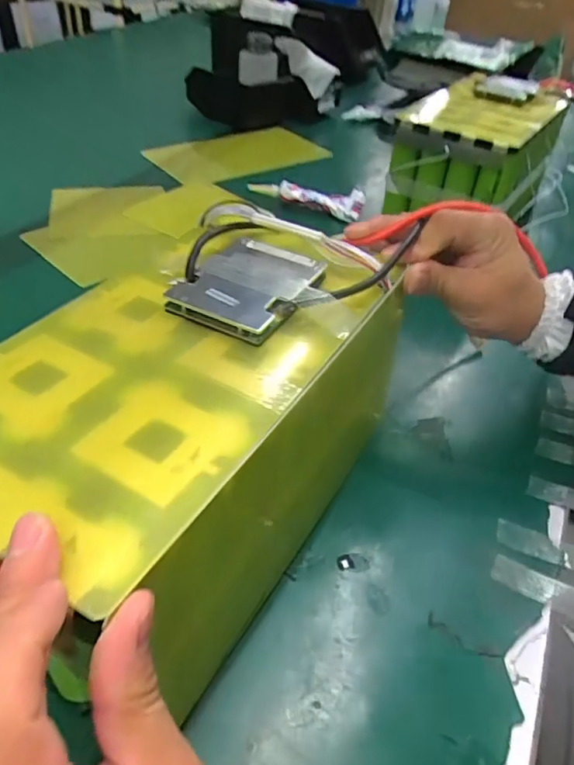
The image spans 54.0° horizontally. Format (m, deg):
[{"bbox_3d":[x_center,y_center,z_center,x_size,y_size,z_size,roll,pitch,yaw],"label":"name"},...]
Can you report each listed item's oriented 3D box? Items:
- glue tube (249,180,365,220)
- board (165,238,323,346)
[{"bbox_3d":[0.026,-0.249,0.763,0.154,0.033,0.039,8,41,1],"label":"glue tube"},{"bbox_3d":[-0.020,-0.054,0.320,0.061,0.017,0.081,23,43,20],"label":"board"}]

